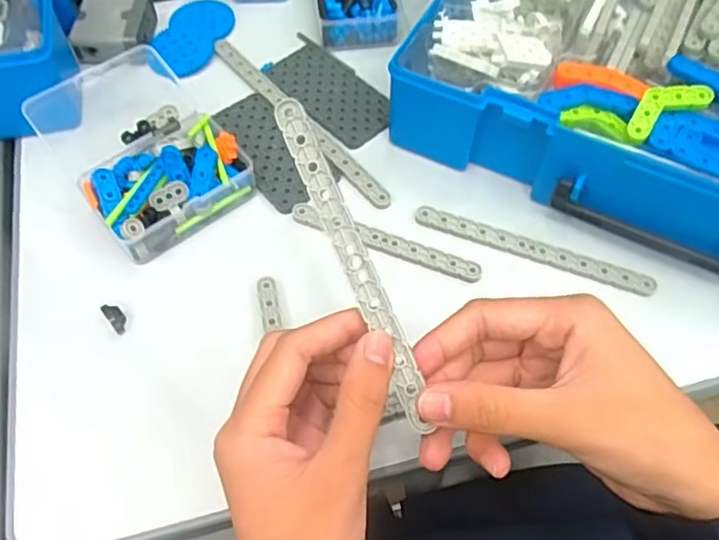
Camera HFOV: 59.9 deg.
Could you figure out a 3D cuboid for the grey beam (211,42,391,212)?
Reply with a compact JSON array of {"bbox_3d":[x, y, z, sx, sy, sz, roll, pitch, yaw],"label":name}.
[{"bbox_3d":[-0.044,-0.108,0.442,0.017,0.006,0.194,-35,64,-19],"label":"grey beam"}]

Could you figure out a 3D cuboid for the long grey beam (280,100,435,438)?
[{"bbox_3d":[-0.002,-0.005,0.260,0.011,0.005,0.143,-23,86,-13],"label":"long grey beam"}]

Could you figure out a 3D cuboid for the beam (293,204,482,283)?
[{"bbox_3d":[0.015,-0.018,0.390,0.122,0.006,0.013,19,60,12],"label":"beam"}]

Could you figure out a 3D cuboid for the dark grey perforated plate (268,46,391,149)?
[{"bbox_3d":[-0.020,-0.127,0.452,0.051,0.004,0.100,-35,64,-19],"label":"dark grey perforated plate"}]

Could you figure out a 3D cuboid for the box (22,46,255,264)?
[{"bbox_3d":[-0.149,-0.085,0.416,0.102,0.040,0.160,-30,63,-17],"label":"box"}]

